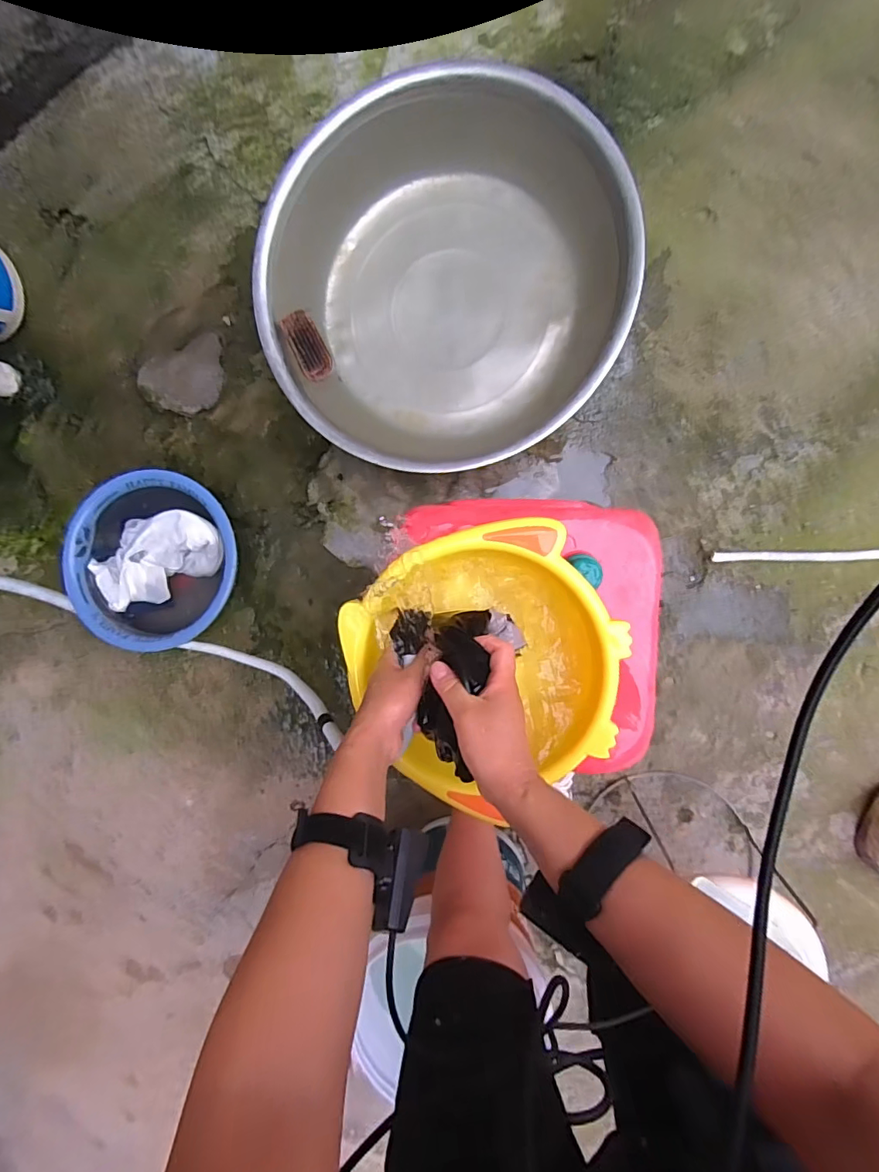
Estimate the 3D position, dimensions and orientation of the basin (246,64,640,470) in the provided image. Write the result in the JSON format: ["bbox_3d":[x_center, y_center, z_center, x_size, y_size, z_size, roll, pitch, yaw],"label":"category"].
[{"bbox_3d":[0.001,-0.537,0.918,0.624,0.185,0.647,0,95,6],"label":"basin"}]

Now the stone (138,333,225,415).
[{"bbox_3d":[-0.567,-0.457,1.101,0.212,0.033,0.143,-16,93,7],"label":"stone"}]

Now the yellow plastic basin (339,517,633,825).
[{"bbox_3d":[0.047,0.075,0.492,0.249,0.077,0.256,0,95,6],"label":"yellow plastic basin"}]

